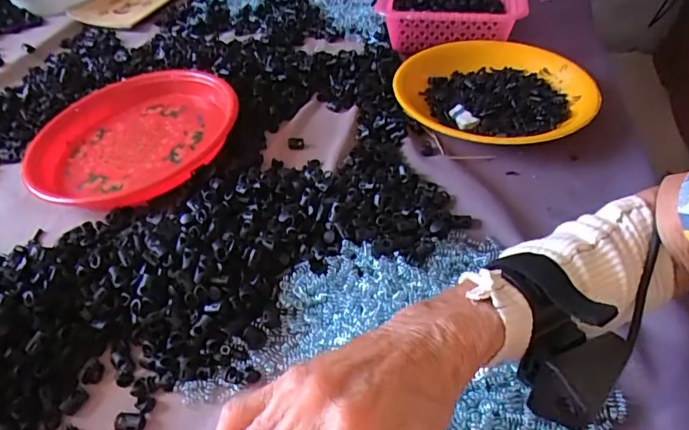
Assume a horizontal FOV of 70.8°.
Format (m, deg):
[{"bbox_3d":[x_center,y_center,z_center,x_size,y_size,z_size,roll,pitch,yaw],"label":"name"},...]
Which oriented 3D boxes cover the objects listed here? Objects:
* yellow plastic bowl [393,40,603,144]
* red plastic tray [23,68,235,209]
[{"bbox_3d":[0.190,-0.154,0.619,0.231,0.041,0.232,-2,45,2],"label":"yellow plastic bowl"},{"bbox_3d":[-0.252,-0.098,0.592,0.248,0.038,0.207,-30,50,-24],"label":"red plastic tray"}]

